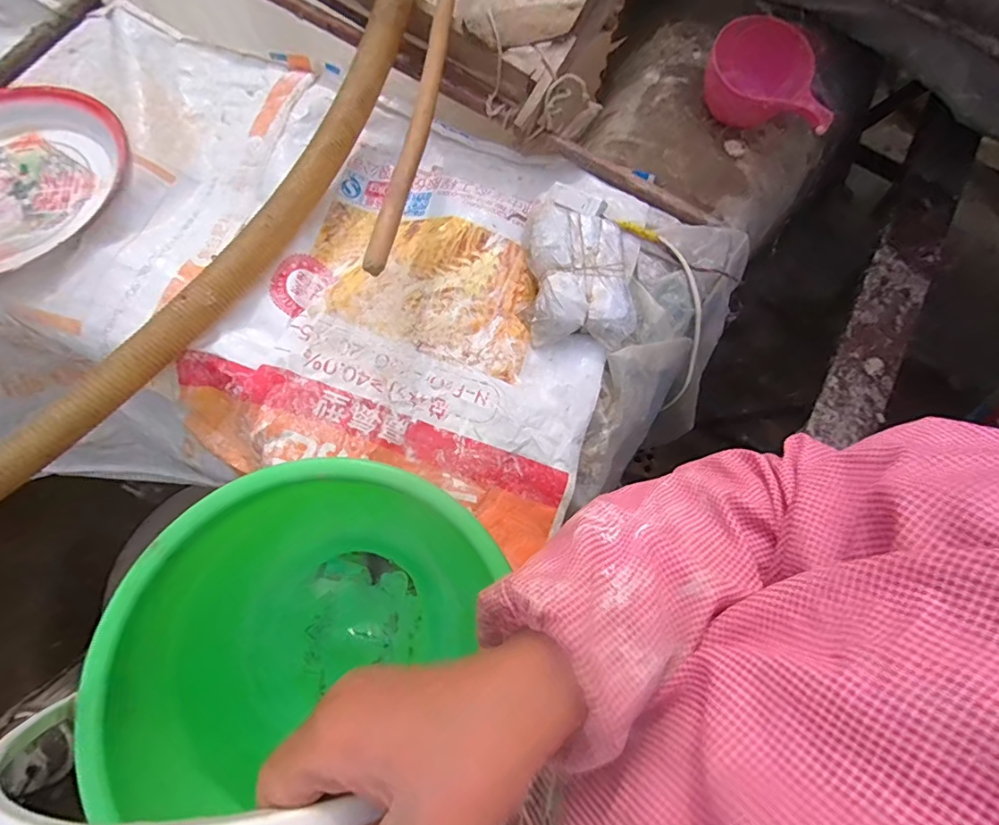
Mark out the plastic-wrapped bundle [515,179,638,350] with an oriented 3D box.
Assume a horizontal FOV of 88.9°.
[{"bbox_3d":[0.122,-0.224,0.752,0.168,0.048,0.250,3,77,-1],"label":"plastic-wrapped bundle"}]

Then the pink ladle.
[{"bbox_3d":[0.436,-0.530,0.825,0.228,0.095,0.134,39,79,7],"label":"pink ladle"}]

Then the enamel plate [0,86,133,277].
[{"bbox_3d":[-0.736,-0.337,0.721,0.367,0.052,0.347,0,77,-2],"label":"enamel plate"}]

